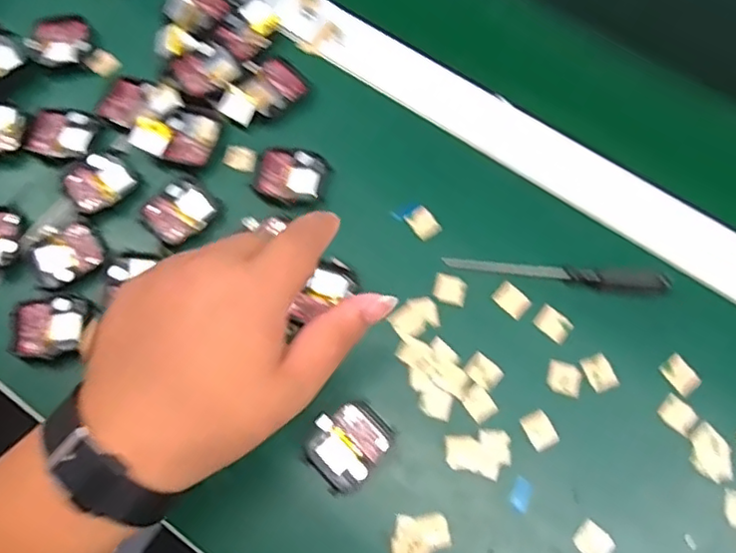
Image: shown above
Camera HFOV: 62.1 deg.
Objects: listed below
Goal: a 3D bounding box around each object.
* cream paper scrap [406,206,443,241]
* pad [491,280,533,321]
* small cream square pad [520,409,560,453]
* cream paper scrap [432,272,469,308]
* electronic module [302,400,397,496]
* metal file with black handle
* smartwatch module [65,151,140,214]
[{"bbox_3d":[0.036,-0.033,0.396,0.016,0.008,0.021,-36,74,-12],"label":"cream paper scrap"},{"bbox_3d":[0.088,0.014,0.374,0.022,0.004,0.016,43,76,14],"label":"pad"},{"bbox_3d":[0.098,0.088,0.348,0.016,0.004,0.021,-26,72,-9],"label":"small cream square pad"},{"bbox_3d":[0.051,0.007,0.376,0.020,0.004,0.019,14,71,5],"label":"cream paper scrap"},{"bbox_3d":[-0.012,0.094,0.344,0.040,0.009,0.046,40,75,13],"label":"electronic module"},{"bbox_3d":[0.115,-0.002,0.373,0.131,0.013,0.014,7,70,3],"label":"metal file with black handle"},{"bbox_3d":[-0.175,-0.062,0.398,0.040,0.004,0.037,-39,75,-13],"label":"smartwatch module"}]

